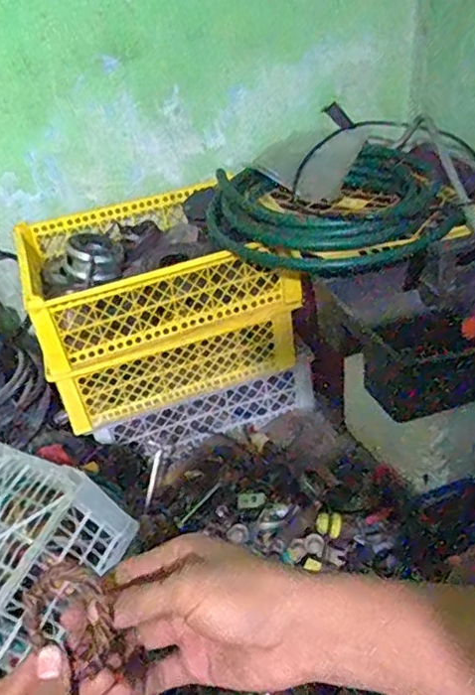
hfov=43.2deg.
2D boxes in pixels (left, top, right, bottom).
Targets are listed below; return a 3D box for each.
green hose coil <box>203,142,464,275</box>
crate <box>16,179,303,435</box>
[{"bbox_3d":[0.157,-0.218,1.004,0.395,0.095,0.268,12,40,25],"label":"green hose coil"},{"bbox_3d":[-0.140,-0.086,1.119,0.426,0.279,0.322,-14,36,-10],"label":"crate"}]

